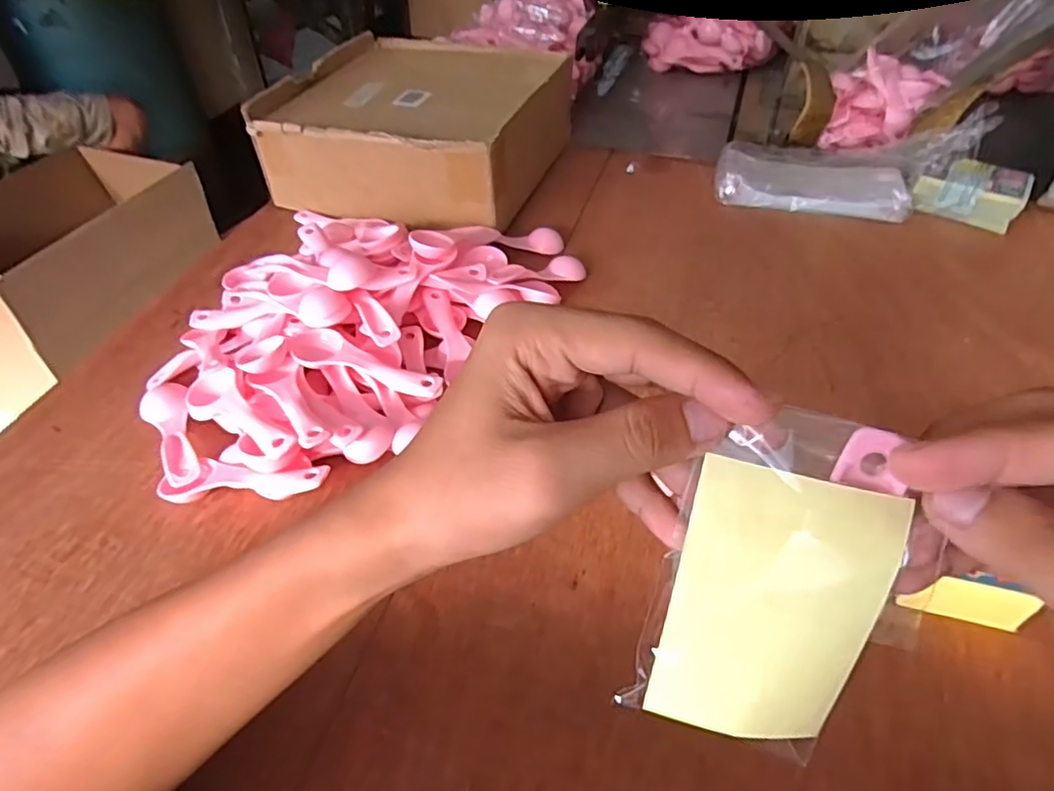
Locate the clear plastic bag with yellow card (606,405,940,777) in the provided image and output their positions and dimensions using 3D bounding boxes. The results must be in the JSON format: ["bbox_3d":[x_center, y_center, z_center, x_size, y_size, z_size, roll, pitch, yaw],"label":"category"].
[{"bbox_3d":[0.077,0.060,0.188,0.069,0.110,0.009,16,14,7],"label":"clear plastic bag with yellow card"}]

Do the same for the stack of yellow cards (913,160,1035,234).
[{"bbox_3d":[0.442,-0.201,0.618,0.093,0.043,0.066,25,51,24],"label":"stack of yellow cards"}]

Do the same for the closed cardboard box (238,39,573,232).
[{"bbox_3d":[-0.115,-0.287,0.674,0.278,0.110,0.279,14,47,15],"label":"closed cardboard box"}]

